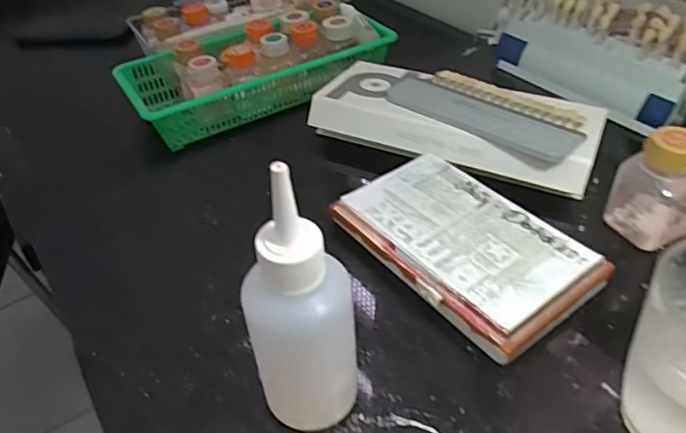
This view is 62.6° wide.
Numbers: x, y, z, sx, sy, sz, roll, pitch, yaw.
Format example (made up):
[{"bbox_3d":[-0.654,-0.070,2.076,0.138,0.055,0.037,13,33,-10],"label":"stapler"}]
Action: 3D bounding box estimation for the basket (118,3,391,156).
[{"bbox_3d":[-0.099,-0.174,0.642,0.280,0.068,0.131,-24,46,-22],"label":"basket"}]

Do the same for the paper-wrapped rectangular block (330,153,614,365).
[{"bbox_3d":[0.074,0.017,0.356,0.092,0.022,0.148,-29,47,-24],"label":"paper-wrapped rectangular block"}]

